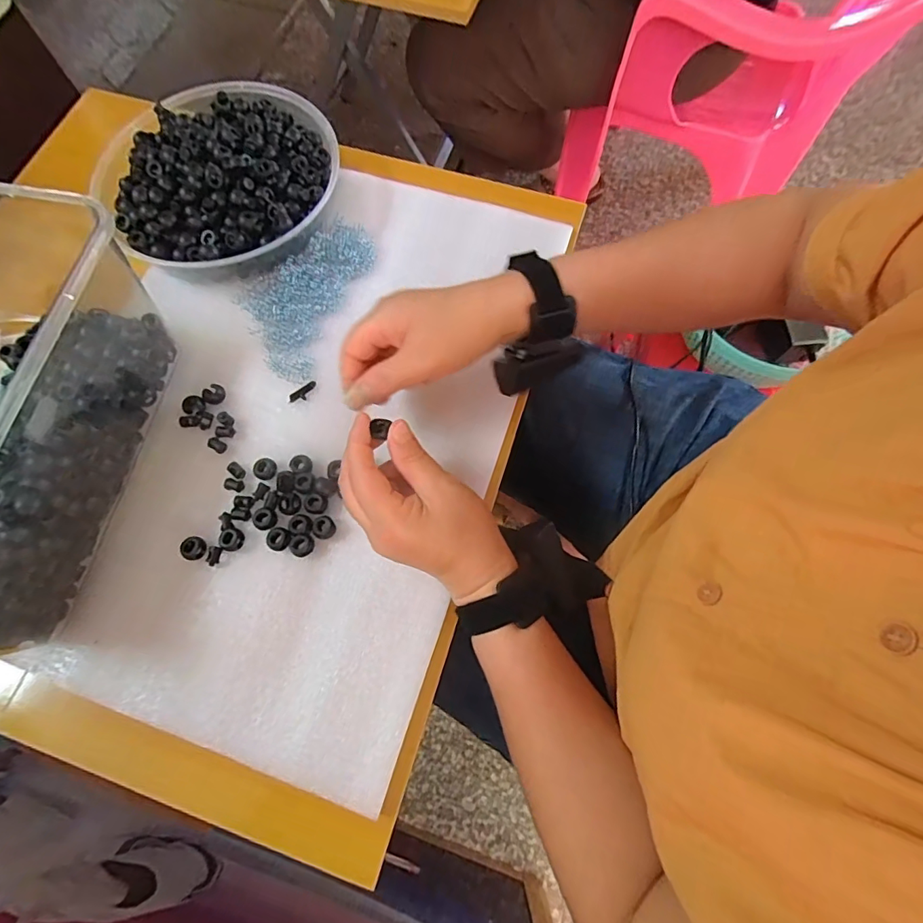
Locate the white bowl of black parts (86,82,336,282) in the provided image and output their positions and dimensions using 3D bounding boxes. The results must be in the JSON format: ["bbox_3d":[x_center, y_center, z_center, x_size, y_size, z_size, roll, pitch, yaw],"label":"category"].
[{"bbox_3d":[-0.234,-0.275,0.472,0.218,0.058,0.216,0,71,1],"label":"white bowl of black parts"}]

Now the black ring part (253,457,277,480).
[{"bbox_3d":[-0.161,0.006,0.401,0.019,0.007,0.017,33,75,11],"label":"black ring part"}]

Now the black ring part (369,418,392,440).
[{"bbox_3d":[-0.053,-0.022,0.340,0.011,0.011,0.015,15,92,21],"label":"black ring part"}]

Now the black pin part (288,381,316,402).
[{"bbox_3d":[-0.138,-0.060,0.426,0.027,0.004,0.012,-33,74,-9],"label":"black pin part"}]

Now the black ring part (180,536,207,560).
[{"bbox_3d":[-0.207,0.068,0.381,0.016,0.012,0.018,14,72,6],"label":"black ring part"}]

